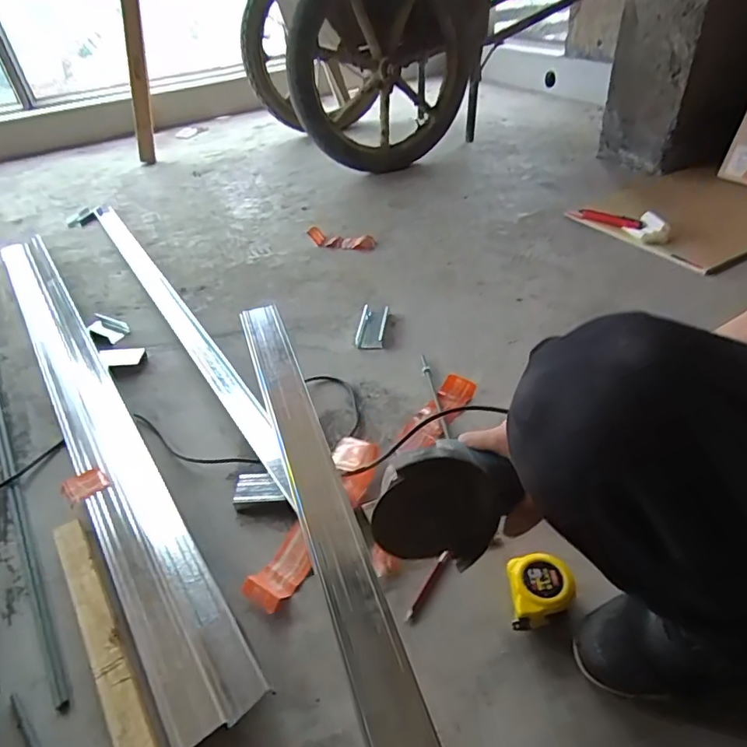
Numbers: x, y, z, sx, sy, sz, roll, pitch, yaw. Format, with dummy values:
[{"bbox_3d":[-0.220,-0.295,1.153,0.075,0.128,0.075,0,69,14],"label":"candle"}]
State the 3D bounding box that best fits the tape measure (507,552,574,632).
[{"bbox_3d":[0.179,0.233,0.556,0.064,0.045,0.071,1,41,6],"label":"tape measure"}]

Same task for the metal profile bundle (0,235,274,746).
[{"bbox_3d":[-0.527,0.010,0.908,0.103,0.031,1.319,-27,45,-25],"label":"metal profile bundle"}]

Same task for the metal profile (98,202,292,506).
[{"bbox_3d":[-0.469,-0.165,1.148,0.053,0.048,1.263,-26,45,-24],"label":"metal profile"}]

